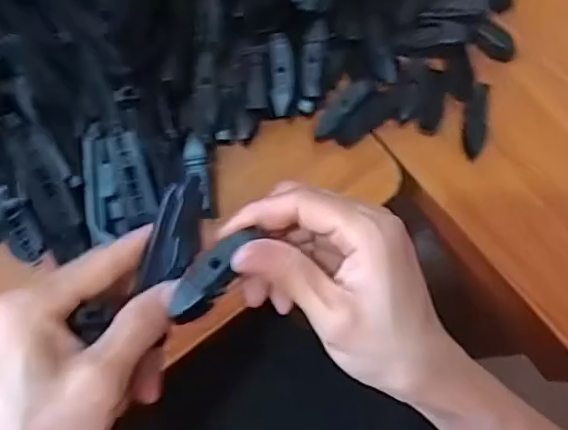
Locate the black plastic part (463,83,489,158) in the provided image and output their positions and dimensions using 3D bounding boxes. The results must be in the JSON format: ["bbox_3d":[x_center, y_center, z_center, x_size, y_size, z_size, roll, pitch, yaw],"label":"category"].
[{"bbox_3d":[0.130,-0.064,0.386,0.014,0.008,0.051,7,76,1],"label":"black plastic part"}]

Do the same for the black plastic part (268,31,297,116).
[{"bbox_3d":[-0.001,-0.089,0.357,0.016,0.008,0.053,-2,76,-2],"label":"black plastic part"}]

